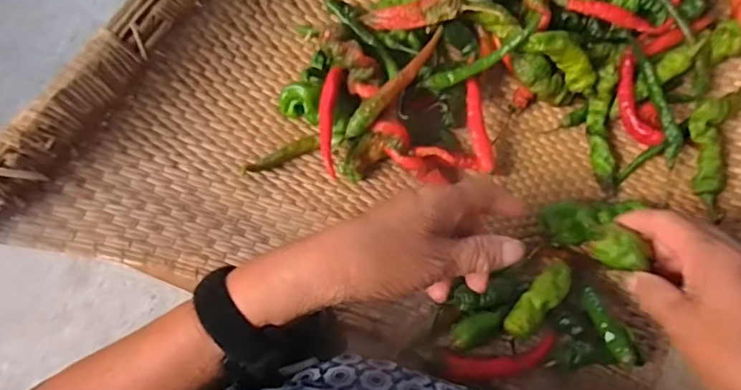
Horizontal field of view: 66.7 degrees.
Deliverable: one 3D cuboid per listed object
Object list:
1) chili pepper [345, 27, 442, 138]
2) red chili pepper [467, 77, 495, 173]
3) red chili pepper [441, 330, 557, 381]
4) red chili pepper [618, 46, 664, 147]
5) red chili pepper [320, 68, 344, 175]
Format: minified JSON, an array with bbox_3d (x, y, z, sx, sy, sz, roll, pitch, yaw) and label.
[{"bbox_3d":[0.021,-0.089,0.446,0.016,0.017,0.112,39,82,16],"label":"chili pepper"},{"bbox_3d":[0.090,-0.058,0.467,0.017,0.008,0.078,-7,80,-5],"label":"red chili pepper"},{"bbox_3d":[0.092,0.113,0.389,0.090,0.023,0.022,-12,65,-8],"label":"red chili pepper"},{"bbox_3d":[0.219,-0.080,0.470,0.022,0.017,0.083,-9,81,-6],"label":"red chili pepper"},{"bbox_3d":[-0.032,-0.061,0.446,0.015,0.011,0.097,3,64,-1],"label":"red chili pepper"}]

